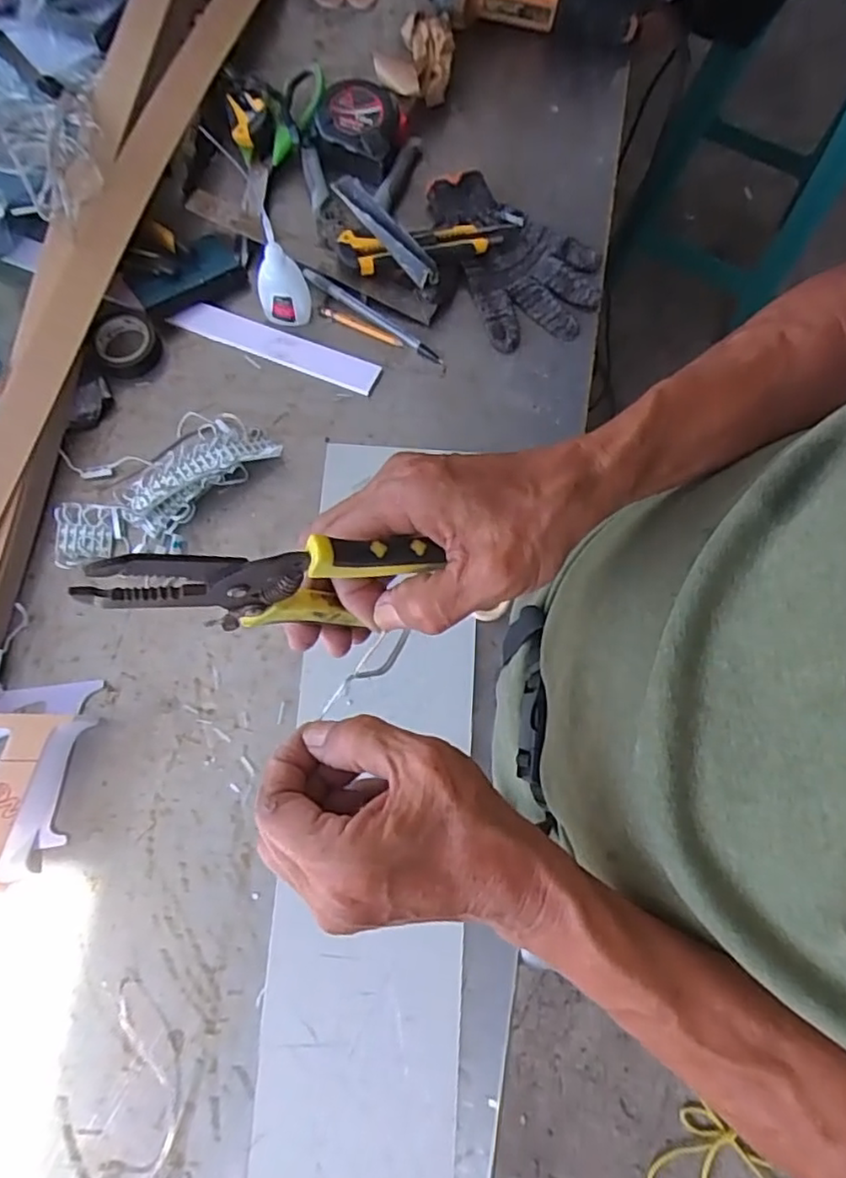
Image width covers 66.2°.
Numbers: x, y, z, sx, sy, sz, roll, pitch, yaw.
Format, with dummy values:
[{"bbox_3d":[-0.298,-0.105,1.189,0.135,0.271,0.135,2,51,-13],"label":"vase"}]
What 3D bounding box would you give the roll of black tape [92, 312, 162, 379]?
[{"bbox_3d":[-0.267,-0.222,0.586,0.052,0.024,0.055,0,75,0],"label":"roll of black tape"}]

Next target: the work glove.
[{"bbox_3d":[0.094,-0.327,0.624,0.127,0.021,0.189,-24,76,-7],"label":"work glove"}]

